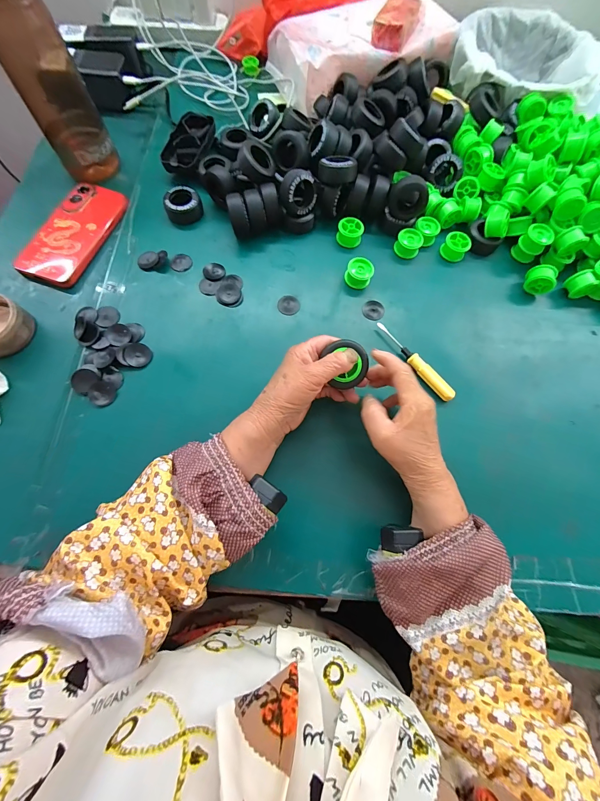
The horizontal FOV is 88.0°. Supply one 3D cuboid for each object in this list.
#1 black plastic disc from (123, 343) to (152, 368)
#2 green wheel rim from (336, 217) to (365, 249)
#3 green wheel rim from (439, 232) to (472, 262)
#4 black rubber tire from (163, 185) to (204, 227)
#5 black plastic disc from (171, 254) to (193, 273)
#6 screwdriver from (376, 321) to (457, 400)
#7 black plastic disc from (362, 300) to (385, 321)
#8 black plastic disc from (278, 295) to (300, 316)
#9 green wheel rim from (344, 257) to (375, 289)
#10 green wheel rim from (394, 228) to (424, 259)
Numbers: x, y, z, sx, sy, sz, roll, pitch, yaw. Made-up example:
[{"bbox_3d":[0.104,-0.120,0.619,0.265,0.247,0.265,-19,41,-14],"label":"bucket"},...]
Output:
[{"bbox_3d":[-0.190,-0.053,0.364,0.028,0.004,0.028,3,82,-25],"label":"black plastic disc"},{"bbox_3d":[0.070,-0.232,0.432,0.034,0.029,0.027,22,72,5],"label":"green wheel rim"},{"bbox_3d":[0.217,-0.214,0.435,0.034,0.026,0.028,36,74,10],"label":"green wheel rim"},{"bbox_3d":[-0.161,-0.271,0.429,0.049,0.023,0.048,-21,74,-9],"label":"black rubber tire"},{"bbox_3d":[-0.155,-0.181,0.409,0.025,0.004,0.026,1,71,-2],"label":"black plastic disc"},{"bbox_3d":[0.137,-0.047,0.379,0.017,0.018,0.123,-38,77,-13],"label":"screwdriver"},{"bbox_3d":[0.097,-0.119,0.406,0.028,0.004,0.028,1,71,-2],"label":"black plastic disc"},{"bbox_3d":[-0.014,-0.123,0.400,0.028,0.005,0.028,1,71,-2],"label":"black plastic disc"},{"bbox_3d":[0.079,-0.168,0.411,0.034,0.021,0.032,21,72,5],"label":"green wheel rim"},{"bbox_3d":[0.151,-0.218,0.434,0.034,0.027,0.029,31,73,8],"label":"green wheel rim"}]

